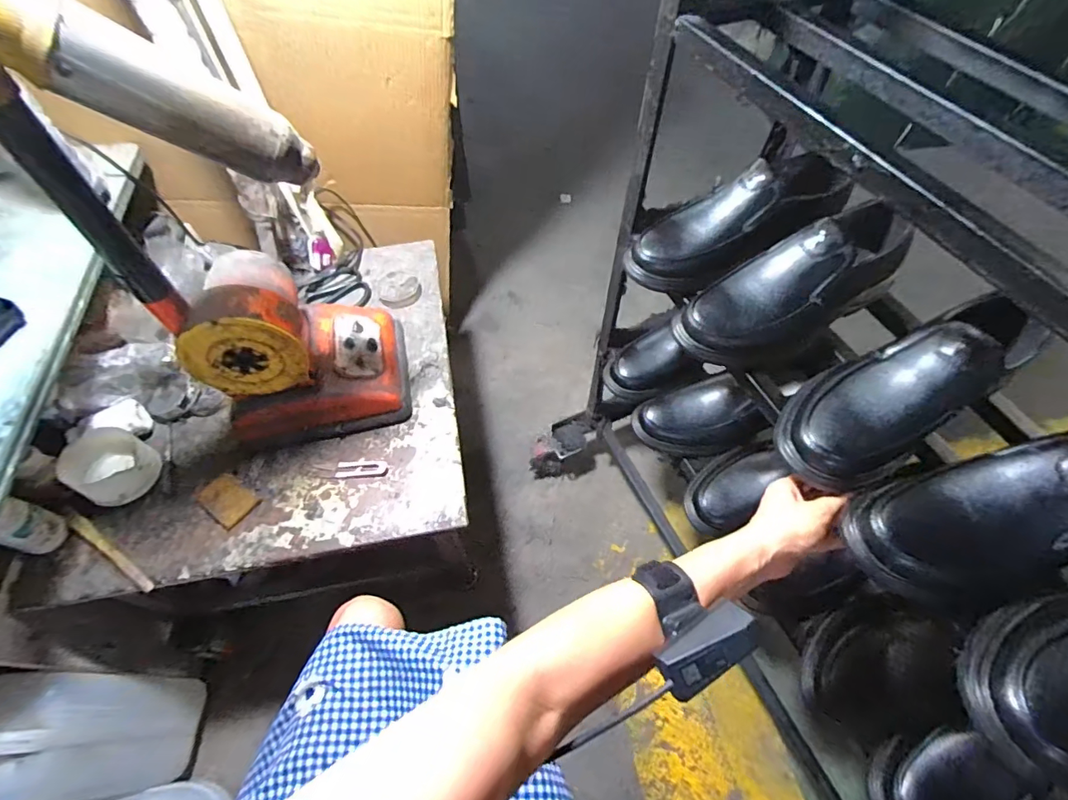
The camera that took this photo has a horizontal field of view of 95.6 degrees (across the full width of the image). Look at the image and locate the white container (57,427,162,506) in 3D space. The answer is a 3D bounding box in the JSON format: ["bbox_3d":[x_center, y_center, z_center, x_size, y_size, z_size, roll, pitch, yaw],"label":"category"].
[{"bbox_3d":[-0.550,0.085,0.631,0.080,0.063,0.083,0,58,1],"label":"white container"}]

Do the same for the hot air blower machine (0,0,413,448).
[{"bbox_3d":[-0.306,-0.161,0.519,0.215,0.507,0.181,-9,58,-5],"label":"hot air blower machine"}]

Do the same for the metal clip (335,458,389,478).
[{"bbox_3d":[-0.239,0.095,0.675,0.069,0.007,0.028,-3,58,-1],"label":"metal clip"}]

